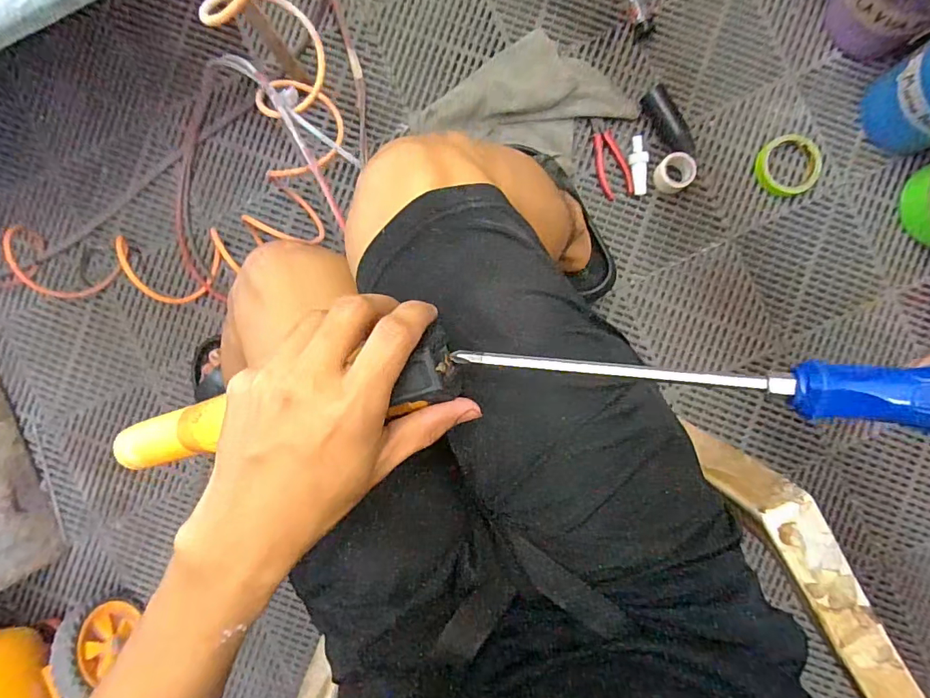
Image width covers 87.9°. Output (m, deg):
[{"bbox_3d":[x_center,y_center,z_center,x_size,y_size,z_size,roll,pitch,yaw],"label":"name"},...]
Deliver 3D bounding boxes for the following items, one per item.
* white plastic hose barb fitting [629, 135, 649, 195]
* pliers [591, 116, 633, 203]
[{"bbox_3d":[0.284,-0.299,0.793,0.028,0.026,0.091,1,91,1],"label":"white plastic hose barb fitting"},{"bbox_3d":[0.238,-0.318,0.799,0.049,0.014,0.134,-16,90,1],"label":"pliers"}]

